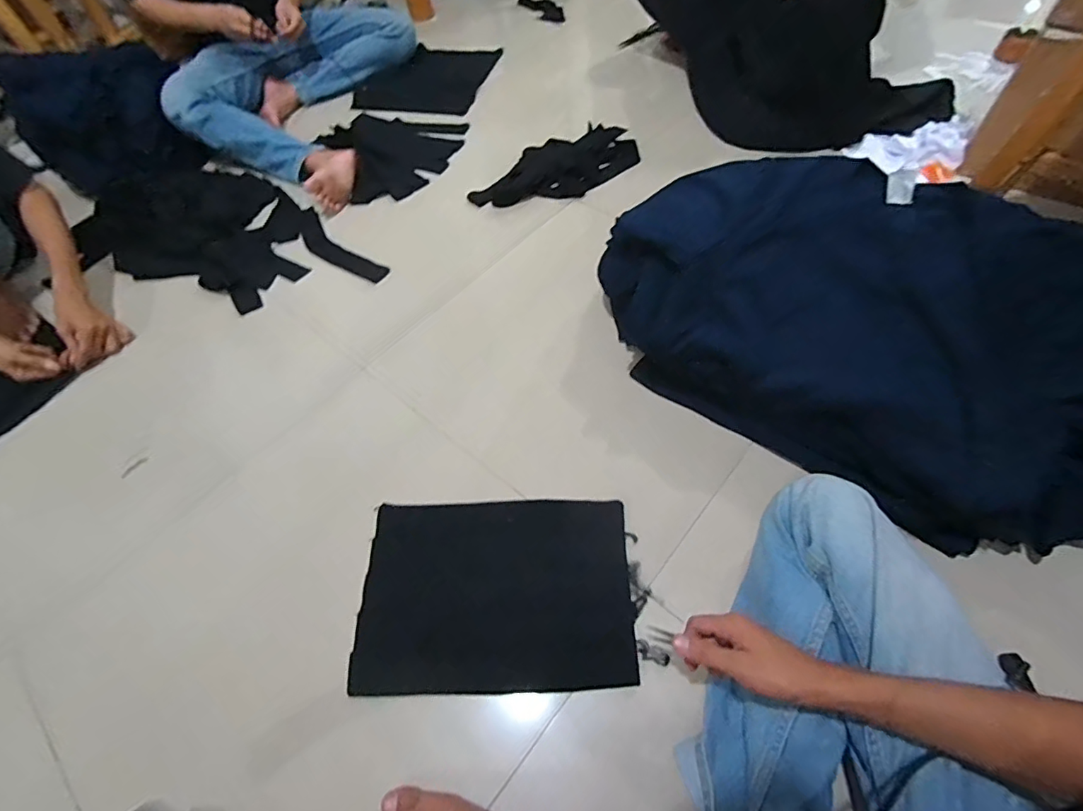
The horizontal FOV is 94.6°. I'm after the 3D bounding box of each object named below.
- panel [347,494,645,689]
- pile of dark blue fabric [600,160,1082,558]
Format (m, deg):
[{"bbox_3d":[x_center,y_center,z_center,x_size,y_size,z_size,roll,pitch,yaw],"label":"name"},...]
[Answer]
[{"bbox_3d":[-0.060,0.242,0.667,0.351,0.009,0.238,-3,58,4],"label":"panel"},{"bbox_3d":[0.423,-0.110,0.679,0.724,0.269,0.314,32,66,22],"label":"pile of dark blue fabric"}]

